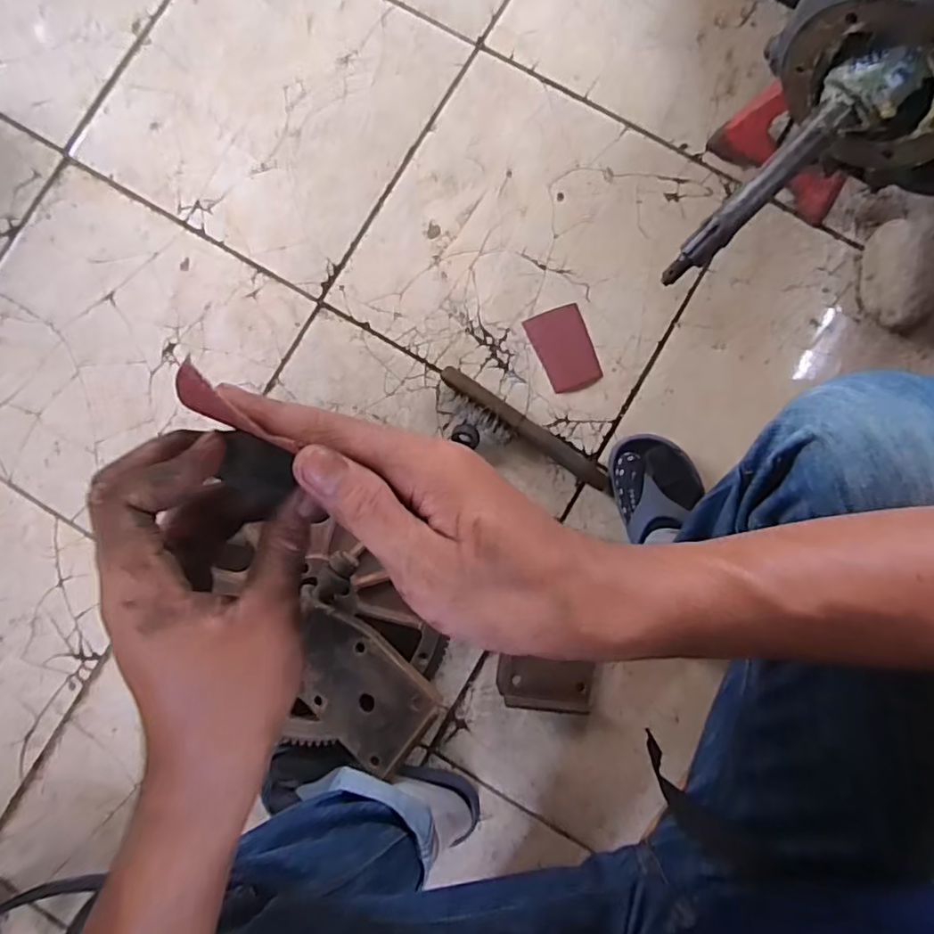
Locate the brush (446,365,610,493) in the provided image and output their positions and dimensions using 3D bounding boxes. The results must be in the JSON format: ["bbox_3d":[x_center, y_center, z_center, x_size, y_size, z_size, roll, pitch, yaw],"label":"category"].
[{"bbox_3d":[0.069,-0.038,0.730,0.245,0.035,0.048,34,89,3],"label":"brush"}]

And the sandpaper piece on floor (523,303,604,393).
[{"bbox_3d":[0.126,-0.152,0.752,0.069,0.004,0.105,-23,83,1],"label":"sandpaper piece on floor"}]

